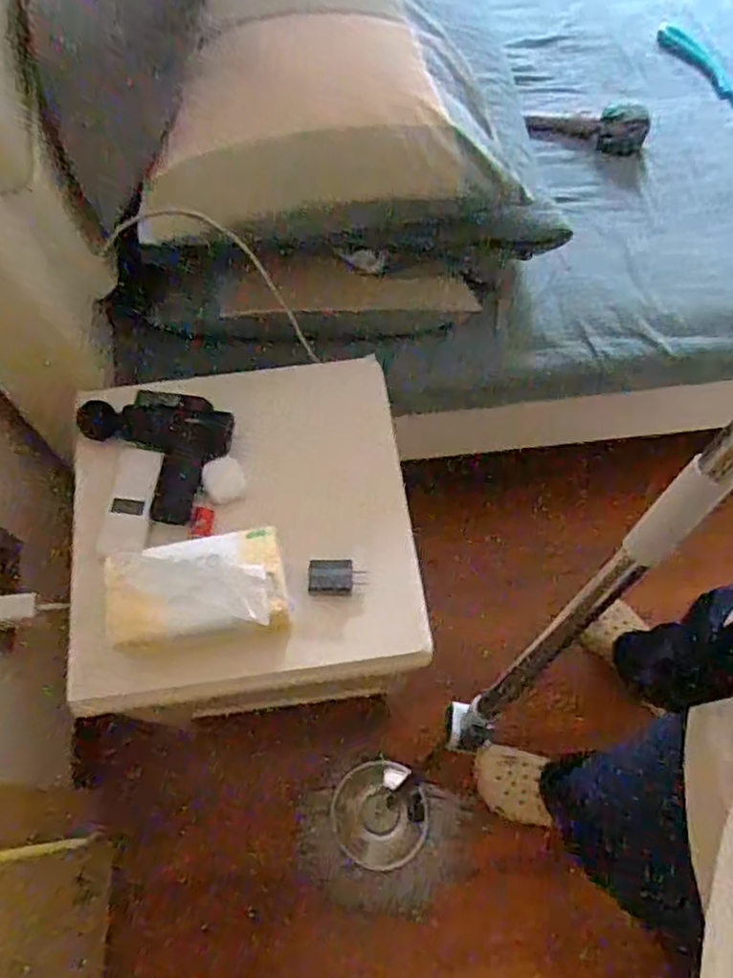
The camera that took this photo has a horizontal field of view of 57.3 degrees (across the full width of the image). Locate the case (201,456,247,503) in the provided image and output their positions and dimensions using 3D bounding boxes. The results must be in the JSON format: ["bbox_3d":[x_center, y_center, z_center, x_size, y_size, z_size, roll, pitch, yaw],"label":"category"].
[{"bbox_3d":[-0.164,-0.011,0.776,0.048,0.019,0.051,0,65,-1],"label":"case"}]

